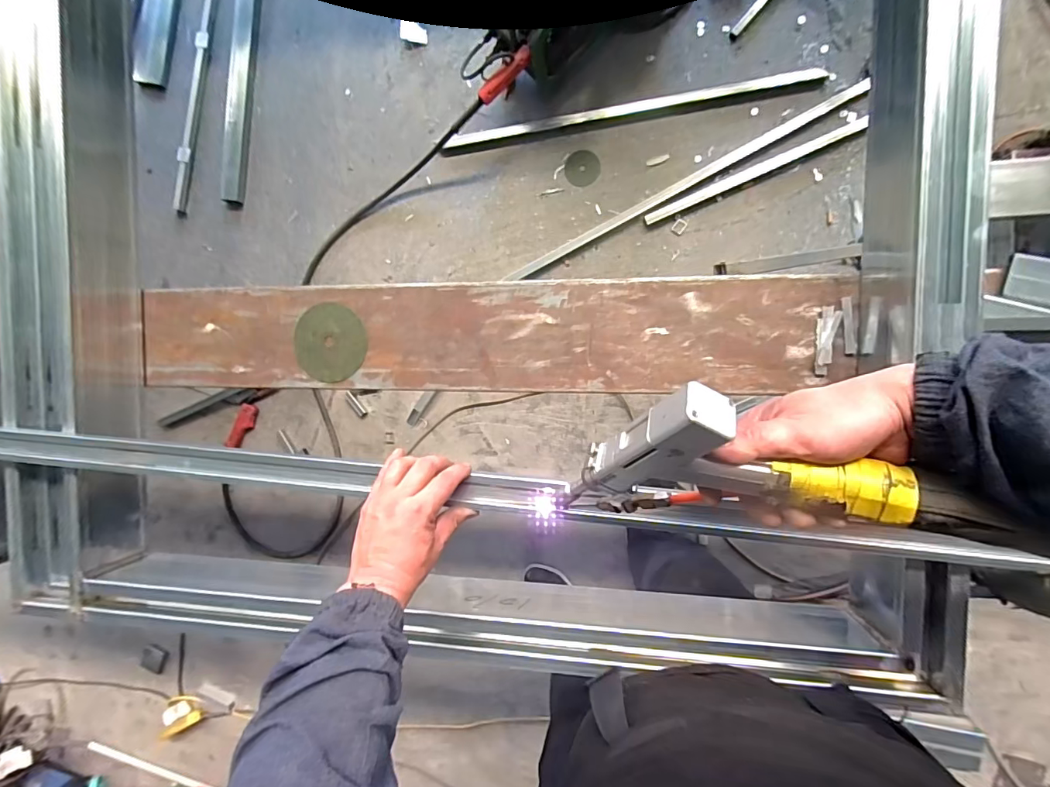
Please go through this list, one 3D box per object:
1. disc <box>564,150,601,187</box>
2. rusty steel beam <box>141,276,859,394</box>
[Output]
[{"bbox_3d":[0.158,-0.617,1.267,0.095,0.006,0.097,0,92,0],"label":"disc"},{"bbox_3d":[-0.101,-0.077,0.638,0.947,0.014,0.143,1,94,8],"label":"rusty steel beam"}]

